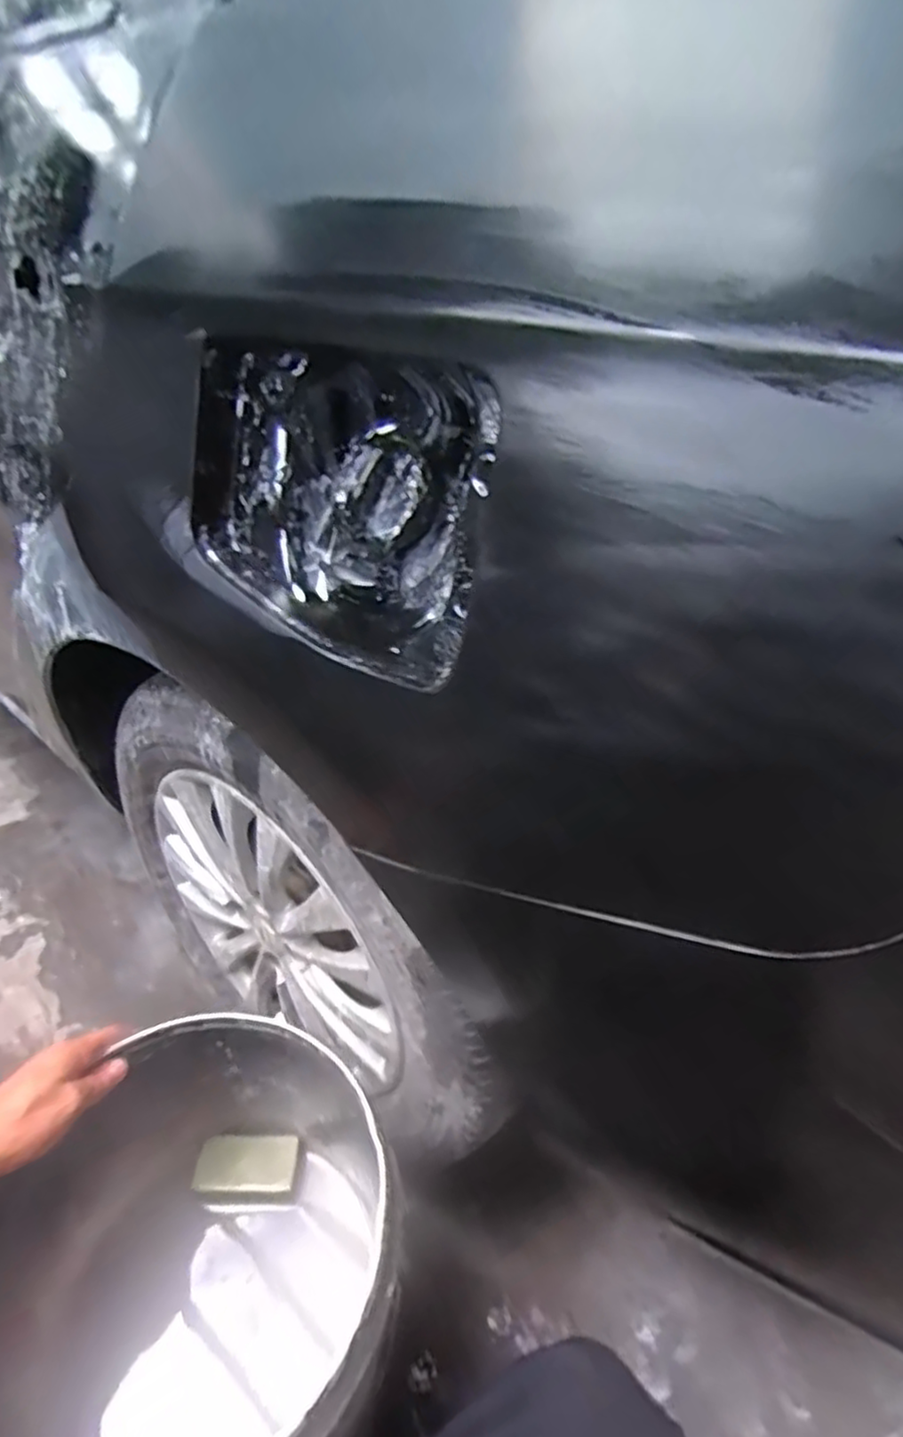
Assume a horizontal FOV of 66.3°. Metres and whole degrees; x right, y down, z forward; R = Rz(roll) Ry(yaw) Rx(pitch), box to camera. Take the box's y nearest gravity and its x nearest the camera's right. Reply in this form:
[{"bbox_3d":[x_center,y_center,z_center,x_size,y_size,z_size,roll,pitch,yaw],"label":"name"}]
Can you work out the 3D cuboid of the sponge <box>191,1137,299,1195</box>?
[{"bbox_3d":[-0.198,0.433,0.669,0.093,0.015,0.046,8,33,-18],"label":"sponge"}]

